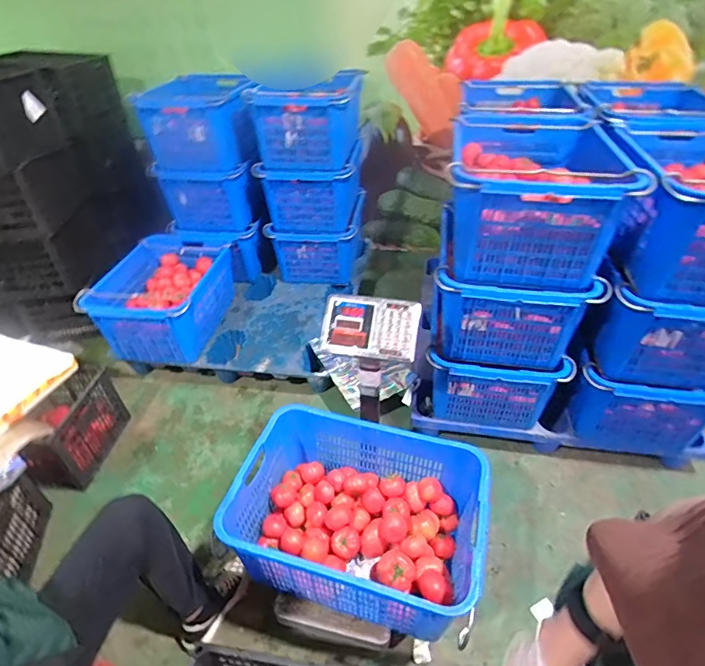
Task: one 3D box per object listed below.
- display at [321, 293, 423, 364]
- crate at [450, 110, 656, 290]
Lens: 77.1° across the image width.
[{"bbox_3d":[0.052,-0.010,1.222,0.254,0.065,0.168,10,78,14],"label":"display"},{"bbox_3d":[0.510,-0.411,1.300,0.423,0.347,0.673,9,41,12],"label":"crate"}]

